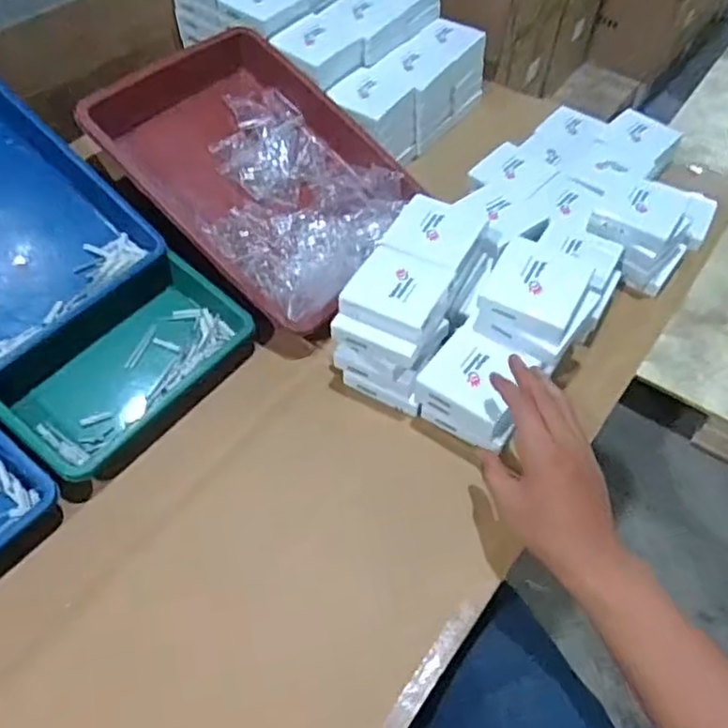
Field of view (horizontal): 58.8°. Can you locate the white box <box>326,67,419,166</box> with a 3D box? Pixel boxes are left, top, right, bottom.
[{"bbox_3d":[0.013,-0.314,0.841,0.085,0.096,0.101,32,58,20],"label":"white box"}]

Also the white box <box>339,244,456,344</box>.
[{"bbox_3d":[0.032,-0.070,0.618,0.087,0.019,0.091,23,56,15],"label":"white box"}]

